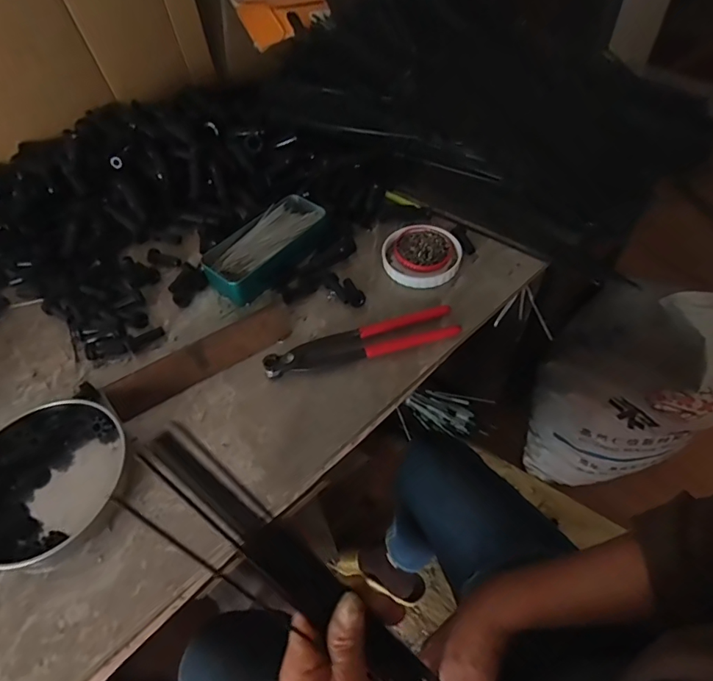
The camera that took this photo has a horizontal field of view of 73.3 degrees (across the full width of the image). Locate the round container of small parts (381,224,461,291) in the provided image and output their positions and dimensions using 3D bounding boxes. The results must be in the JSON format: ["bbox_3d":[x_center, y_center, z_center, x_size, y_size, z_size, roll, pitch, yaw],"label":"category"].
[{"bbox_3d":[0.074,-0.098,0.548,0.087,0.014,0.087,-2,53,3],"label":"round container of small parts"}]

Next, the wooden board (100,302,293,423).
[{"bbox_3d":[-0.151,0.017,0.475,0.183,0.024,0.032,-30,56,-18],"label":"wooden board"}]

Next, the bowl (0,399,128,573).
[{"bbox_3d":[-0.266,0.120,0.404,0.125,0.031,0.130,-2,53,3],"label":"bowl"}]

